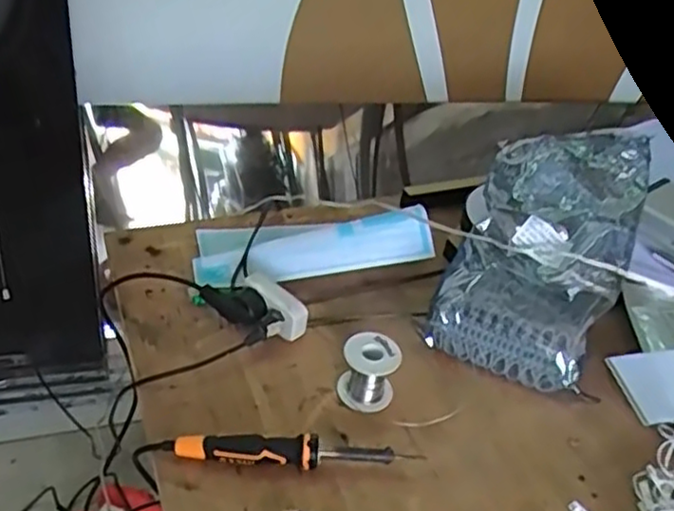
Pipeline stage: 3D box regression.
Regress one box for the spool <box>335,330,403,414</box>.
[{"bbox_3d":[0.030,0.111,0.676,0.054,0.057,0.050,10,37,4],"label":"spool"}]

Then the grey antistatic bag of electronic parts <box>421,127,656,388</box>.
[{"bbox_3d":[0.229,-0.011,0.779,0.174,0.159,0.285,19,39,16],"label":"grey antistatic bag of electronic parts"}]

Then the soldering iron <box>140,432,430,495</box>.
[{"bbox_3d":[-0.053,0.172,0.602,0.236,0.030,0.025,3,37,-5],"label":"soldering iron"}]

